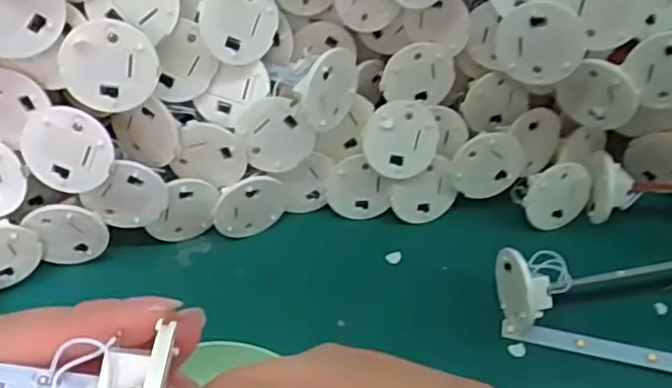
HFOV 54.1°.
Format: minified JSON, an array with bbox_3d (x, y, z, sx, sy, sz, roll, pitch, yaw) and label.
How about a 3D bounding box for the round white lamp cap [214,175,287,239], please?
[{"bbox_3d":[-0.043,0.007,0.334,0.037,0.038,0.006,-17,53,-19],"label":"round white lamp cap"}]

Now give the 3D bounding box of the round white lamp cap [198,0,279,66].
[{"bbox_3d":[-0.044,-0.080,0.304,0.038,0.038,0.004,7,17,-40],"label":"round white lamp cap"}]

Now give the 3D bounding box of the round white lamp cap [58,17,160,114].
[{"bbox_3d":[-0.094,-0.052,0.273,0.037,0.038,0.004,20,22,-25],"label":"round white lamp cap"}]

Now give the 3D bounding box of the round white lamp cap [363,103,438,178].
[{"bbox_3d":[0.033,-0.027,0.332,0.038,0.038,0.004,5,14,-12],"label":"round white lamp cap"}]

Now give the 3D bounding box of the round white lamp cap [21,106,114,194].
[{"bbox_3d":[-0.116,-0.019,0.285,0.036,0.037,0.004,-36,20,13],"label":"round white lamp cap"}]

